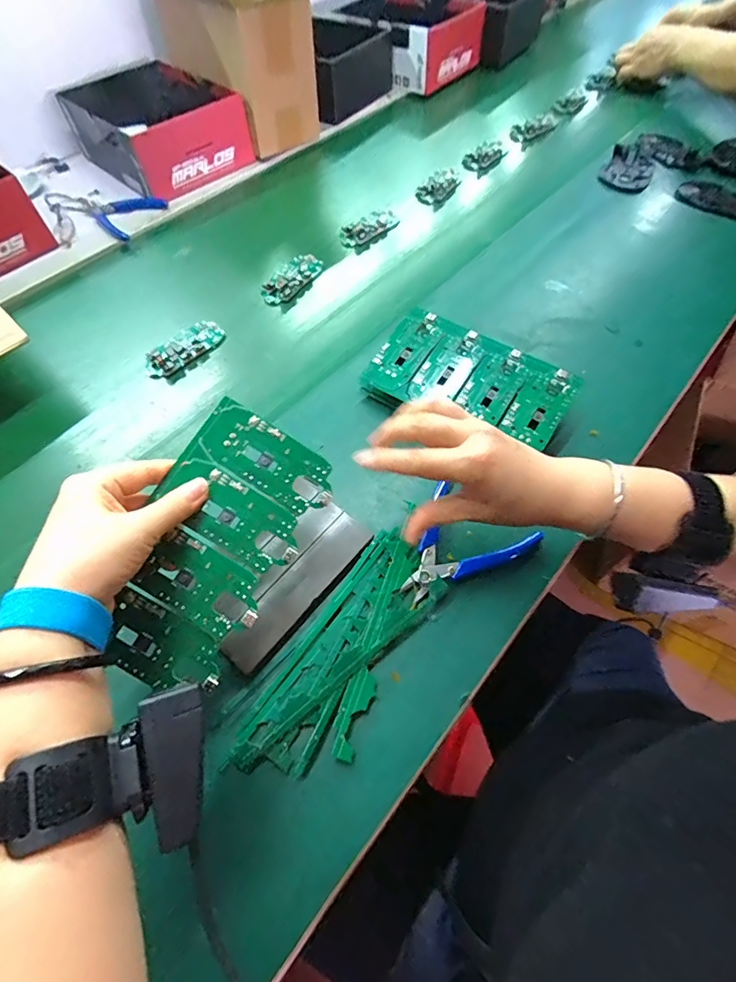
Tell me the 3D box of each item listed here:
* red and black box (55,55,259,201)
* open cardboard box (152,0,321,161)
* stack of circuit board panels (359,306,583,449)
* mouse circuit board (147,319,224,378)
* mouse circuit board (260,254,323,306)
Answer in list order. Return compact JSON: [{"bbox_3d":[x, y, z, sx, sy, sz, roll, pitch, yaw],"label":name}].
[{"bbox_3d":[-0.340,-0.587,0.726,0.190,0.089,0.266,-40,67,-20],"label":"red and black box"},{"bbox_3d":[-0.217,-0.725,0.730,0.196,0.201,0.304,-34,65,-17],"label":"open cardboard box"},{"bbox_3d":[0.102,-0.108,0.473,0.193,0.048,0.107,27,64,15],"label":"stack of circuit board panels"},{"bbox_3d":[-0.217,-0.170,0.537,0.049,0.009,0.101,36,66,19],"label":"mouse circuit board"},{"bbox_3d":[-0.100,-0.281,0.603,0.052,0.011,0.102,24,63,13],"label":"mouse circuit board"}]

